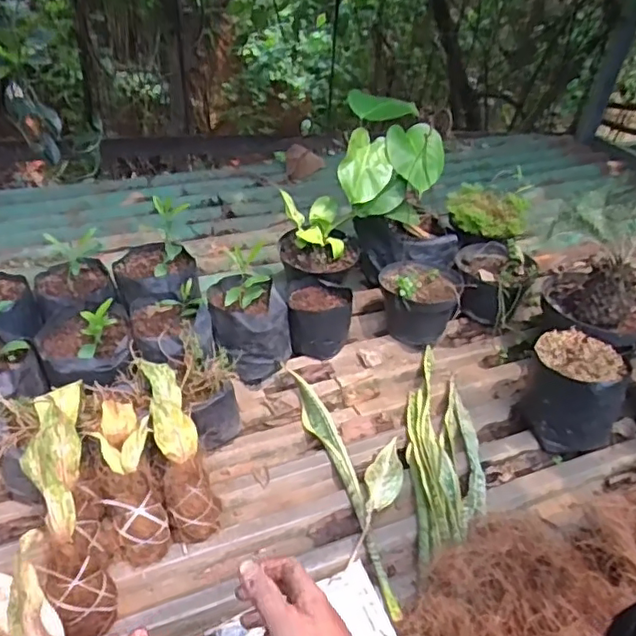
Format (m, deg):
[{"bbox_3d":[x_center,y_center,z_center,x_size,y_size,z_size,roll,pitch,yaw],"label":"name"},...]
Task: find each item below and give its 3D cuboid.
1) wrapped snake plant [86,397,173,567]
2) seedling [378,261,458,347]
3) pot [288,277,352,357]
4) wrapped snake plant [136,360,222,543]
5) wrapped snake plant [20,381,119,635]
[{"bbox_3d":[-0.278,0.228,0.879,0.082,0.064,0.254,-12,73,-21],"label":"wrapped snake plant"},{"bbox_3d":[0.211,-0.034,1.305,0.164,0.145,0.170,6,39,0],"label":"seedling"},{"bbox_3d":[0.002,-0.003,1.257,0.124,0.118,0.122,4,39,-3],"label":"pot"},{"bbox_3d":[-0.216,0.187,0.927,0.075,0.070,0.299,-12,65,-21],"label":"wrapped snake plant"},{"bbox_3d":[-0.338,0.245,0.803,0.079,0.076,0.340,-10,69,-19],"label":"wrapped snake plant"}]

